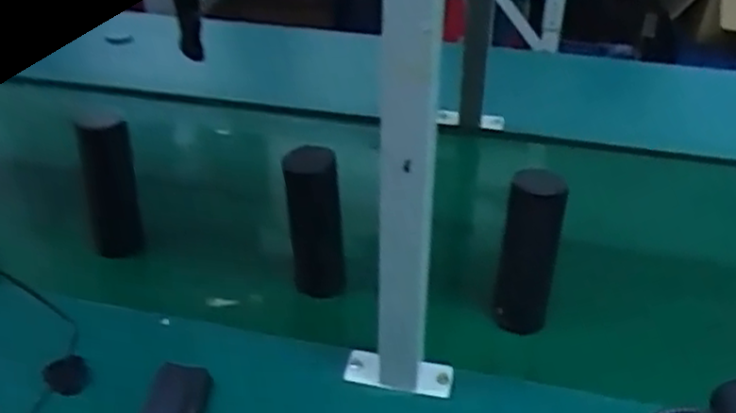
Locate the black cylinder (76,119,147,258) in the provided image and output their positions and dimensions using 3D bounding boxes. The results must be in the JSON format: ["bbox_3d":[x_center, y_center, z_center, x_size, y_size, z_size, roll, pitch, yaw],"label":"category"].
[{"bbox_3d":[-0.290,-0.017,0.850,0.058,0.189,0.050,-11,36,-17],"label":"black cylinder"}]

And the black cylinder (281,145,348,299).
[{"bbox_3d":[-0.052,0.022,0.755,0.056,0.168,0.044,-3,34,-5],"label":"black cylinder"}]

